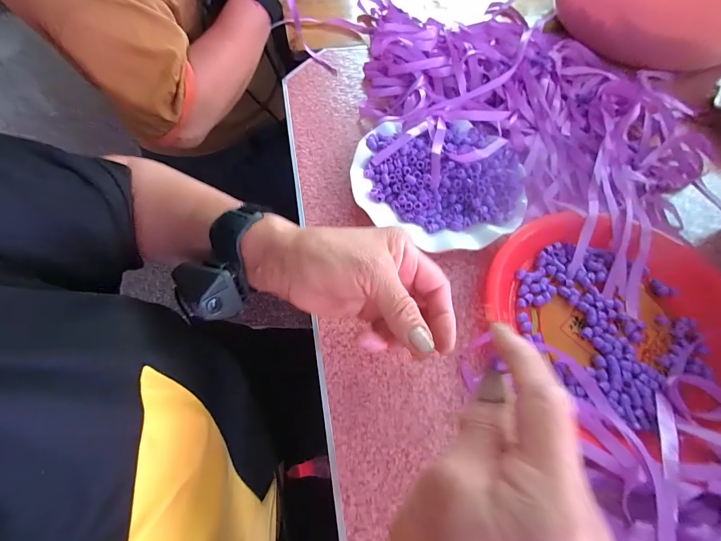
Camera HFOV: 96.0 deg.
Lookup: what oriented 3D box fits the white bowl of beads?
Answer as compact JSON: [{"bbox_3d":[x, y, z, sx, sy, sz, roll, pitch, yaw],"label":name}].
[{"bbox_3d":[0.083,-0.098,0.353,0.184,0.041,0.168,29,64,12],"label":"white bowl of beads"}]

